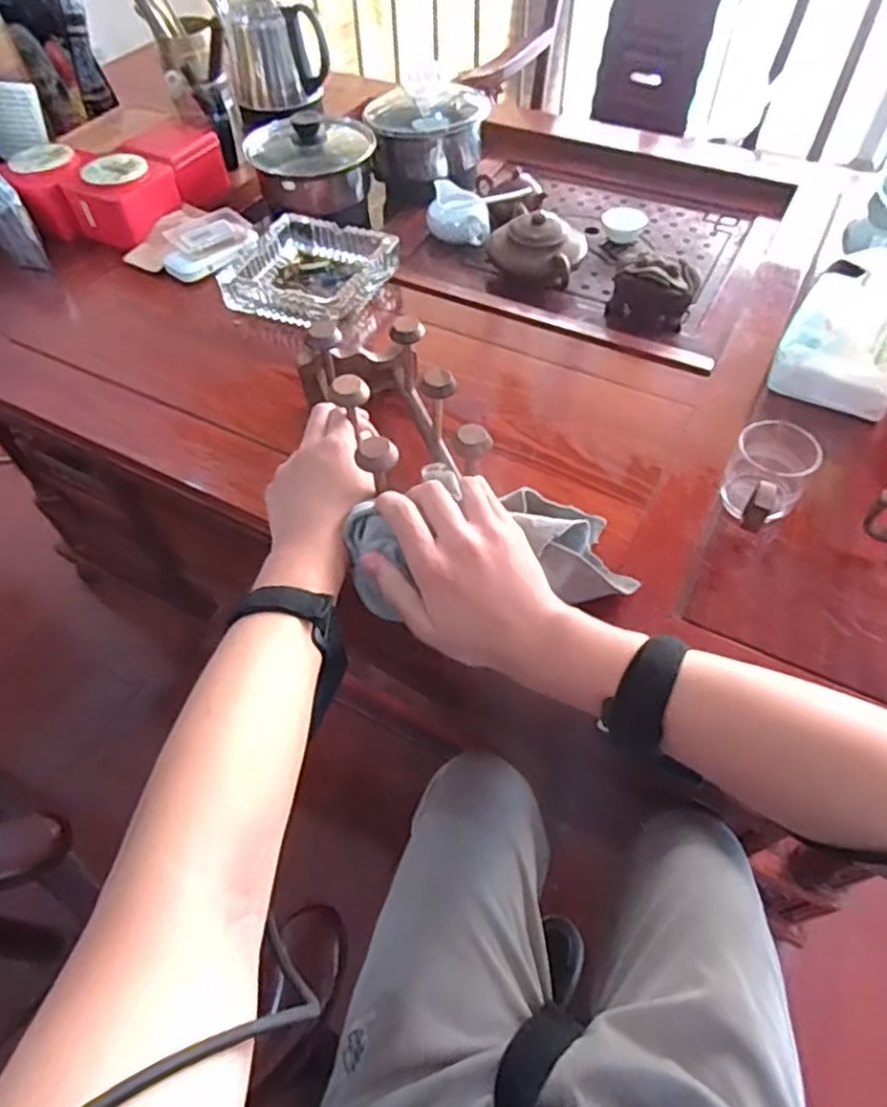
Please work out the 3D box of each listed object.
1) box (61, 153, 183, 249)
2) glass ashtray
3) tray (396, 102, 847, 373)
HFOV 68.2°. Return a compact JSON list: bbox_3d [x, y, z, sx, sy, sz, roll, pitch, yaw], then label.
[{"bbox_3d":[-0.366,-0.413,0.751,0.082,0.061,0.101,24,58,18],"label":"box"},{"bbox_3d":[-0.140,-0.301,0.704,0.146,0.041,0.145,15,56,12],"label":"glass ashtray"},{"bbox_3d":[0.188,-0.393,0.818,0.428,0.047,0.405,24,58,18],"label":"tray"}]

